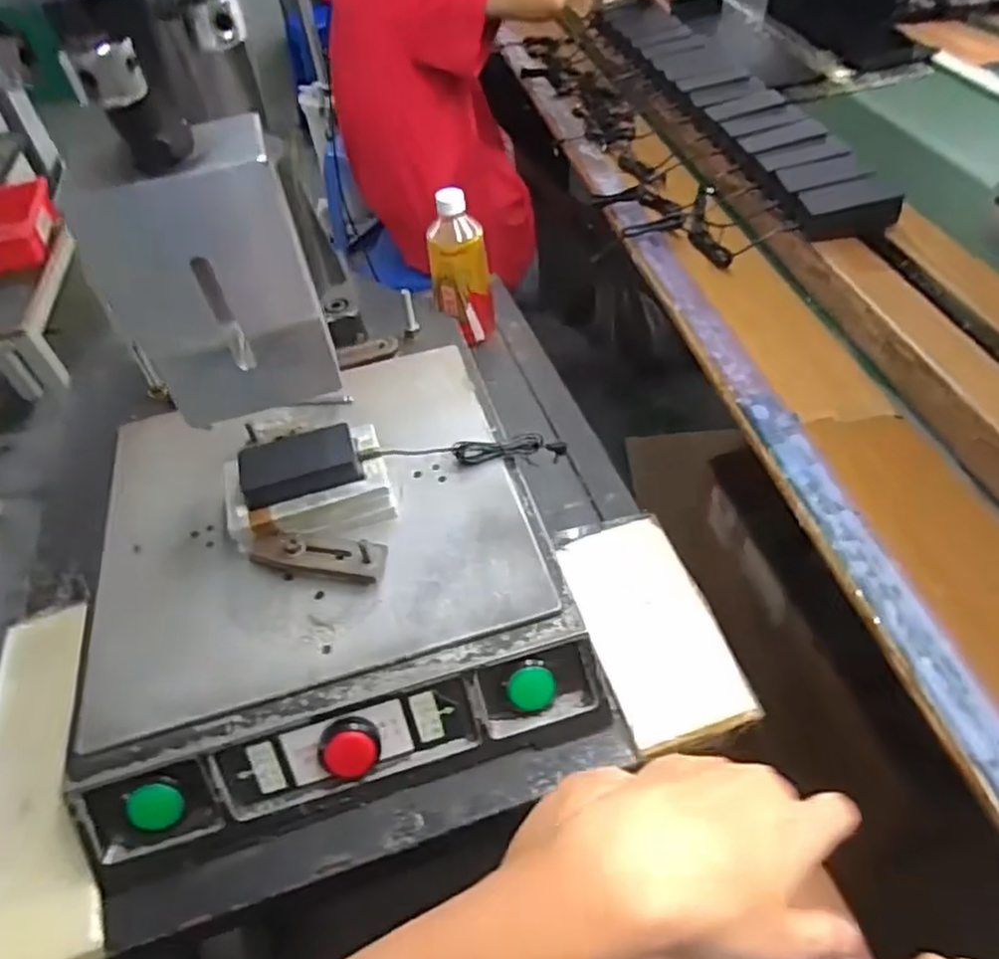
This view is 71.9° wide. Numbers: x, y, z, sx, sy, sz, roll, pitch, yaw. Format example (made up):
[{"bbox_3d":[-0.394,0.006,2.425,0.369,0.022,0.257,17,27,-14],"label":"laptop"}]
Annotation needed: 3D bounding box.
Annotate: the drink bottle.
[{"bbox_3d":[-0.048,-0.246,0.843,0.071,0.181,0.063,-2,48,4],"label":"drink bottle"}]

